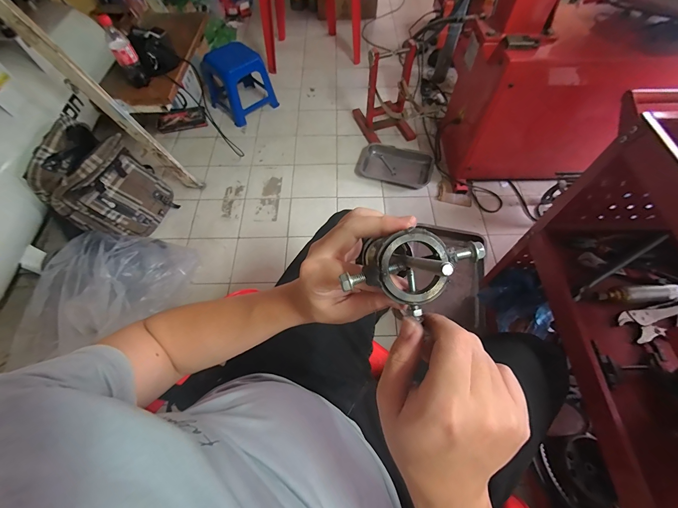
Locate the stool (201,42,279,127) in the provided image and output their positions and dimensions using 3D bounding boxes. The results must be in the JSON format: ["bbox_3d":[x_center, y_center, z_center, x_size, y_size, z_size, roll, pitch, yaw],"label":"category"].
[{"bbox_3d":[-0.518,-0.884,1.530,0.269,0.234,0.264,-37,67,-17],"label":"stool"}]

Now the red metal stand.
[{"bbox_3d":[0.218,-0.705,1.320,0.223,0.355,0.277,-18,62,-9],"label":"red metal stand"}]

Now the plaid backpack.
[{"bbox_3d":[-0.817,-0.240,1.065,0.198,0.354,0.318,13,62,8],"label":"plaid backpack"}]

